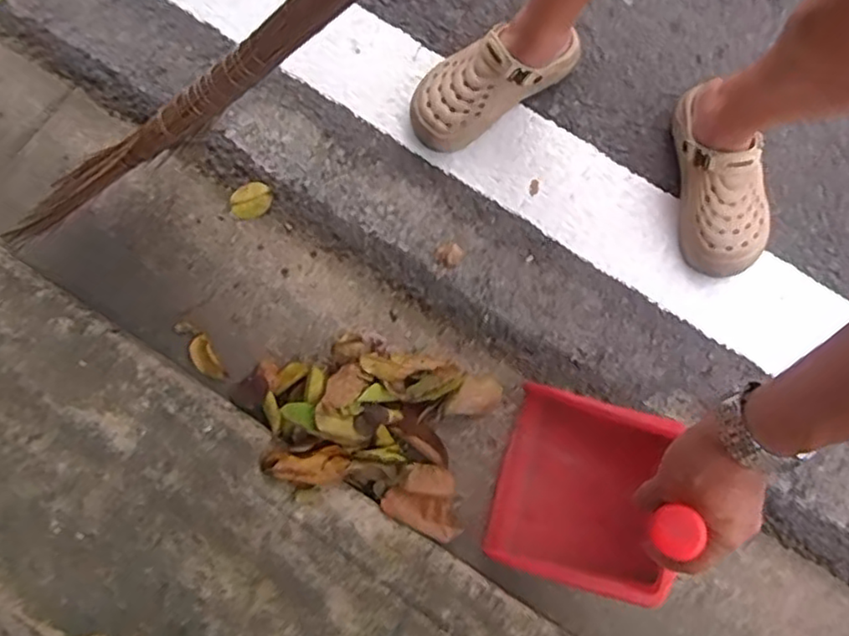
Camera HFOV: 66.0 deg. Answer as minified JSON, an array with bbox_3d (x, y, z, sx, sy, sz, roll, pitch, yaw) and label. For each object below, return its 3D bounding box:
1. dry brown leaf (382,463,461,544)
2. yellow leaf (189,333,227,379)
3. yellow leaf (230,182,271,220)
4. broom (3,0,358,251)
[{"bbox_3d":[0.005,0.236,0.856,0.105,0.016,0.082,25,78,5],"label":"dry brown leaf"},{"bbox_3d":[-0.302,0.057,0.900,0.030,0.011,0.071,-29,79,-7],"label":"yellow leaf"},{"bbox_3d":[-0.246,-0.167,0.926,0.057,0.004,0.050,-13,77,-4],"label":"yellow leaf"},{"bbox_3d":[-0.218,-0.207,0.623,0.820,0.067,0.056,-17,77,38],"label":"broom"}]

